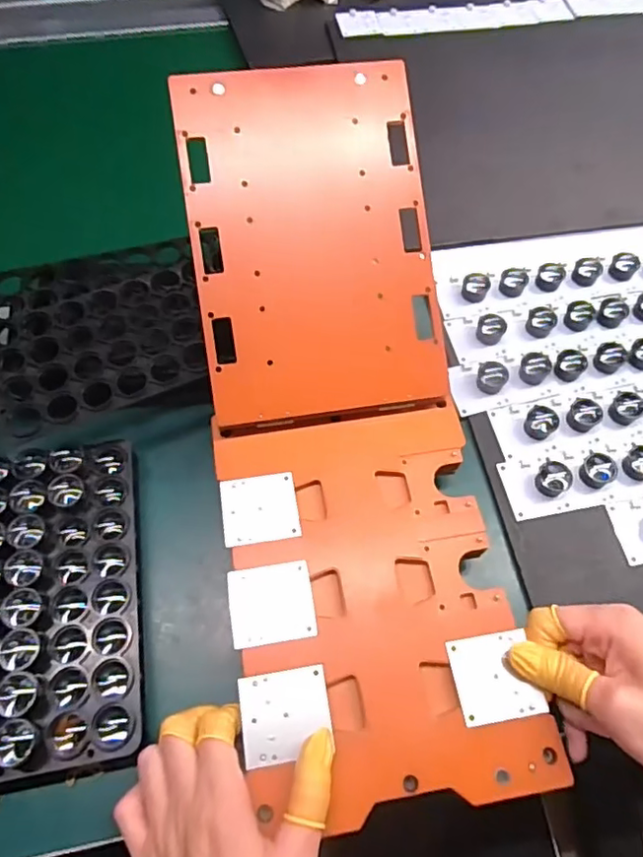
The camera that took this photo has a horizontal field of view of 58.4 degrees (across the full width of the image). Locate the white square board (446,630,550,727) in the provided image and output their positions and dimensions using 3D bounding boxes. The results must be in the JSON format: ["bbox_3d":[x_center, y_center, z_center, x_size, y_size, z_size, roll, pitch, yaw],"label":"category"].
[{"bbox_3d":[0.098,0.139,0.323,0.045,0.004,0.045,-8,62,-6],"label":"white square board"}]

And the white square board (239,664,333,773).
[{"bbox_3d":[-0.019,0.155,0.312,0.048,0.004,0.044,-8,62,-6],"label":"white square board"}]

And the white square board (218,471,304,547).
[{"bbox_3d":[-0.039,0.051,0.367,0.047,0.004,0.044,-7,62,-6],"label":"white square board"}]

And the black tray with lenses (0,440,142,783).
[{"bbox_3d":[-0.163,0.099,0.349,0.096,0.026,0.190,-7,62,-6],"label":"black tray with lenses"}]

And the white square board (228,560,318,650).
[{"bbox_3d":[-0.029,0.103,0.339,0.048,0.004,0.044,-7,62,-6],"label":"white square board"}]

